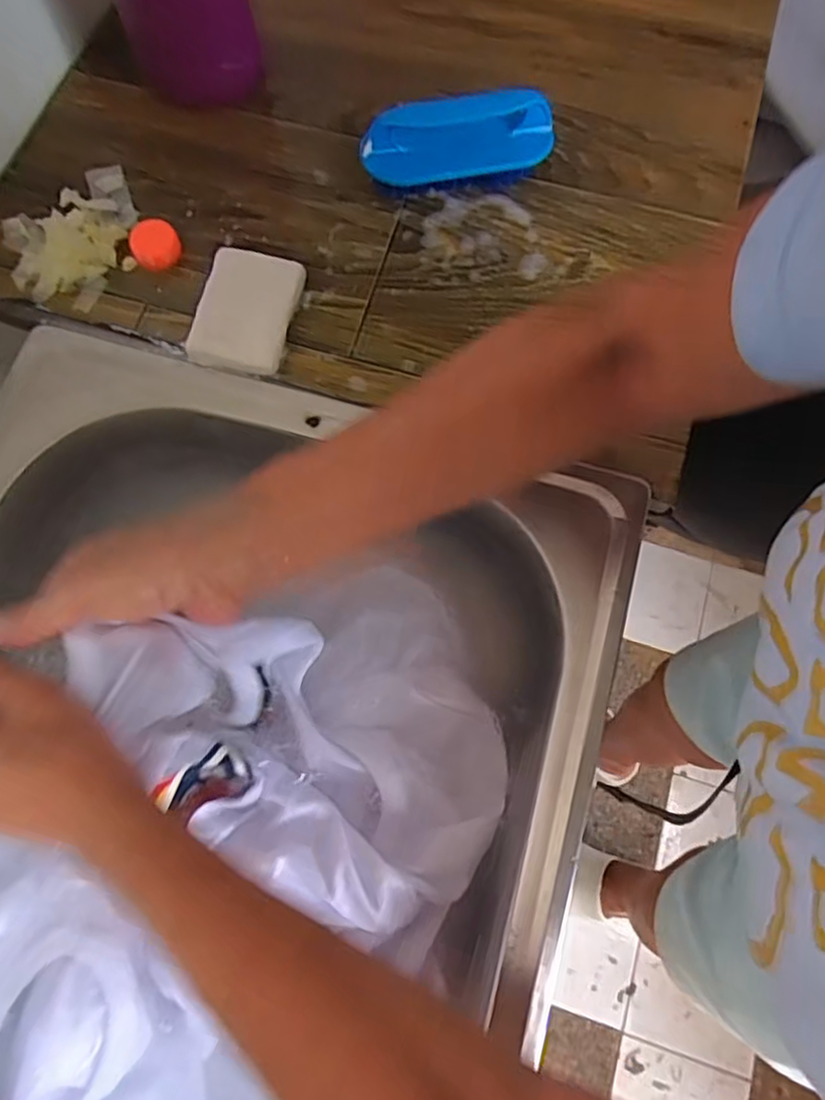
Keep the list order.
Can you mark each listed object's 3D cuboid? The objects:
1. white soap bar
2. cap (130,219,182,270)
[{"bbox_3d":[-0.106,-0.152,0.422,0.057,0.019,0.079,12,73,3],"label":"white soap bar"},{"bbox_3d":[-0.170,-0.202,0.438,0.031,0.017,0.027,-26,75,-8],"label":"cap"}]

